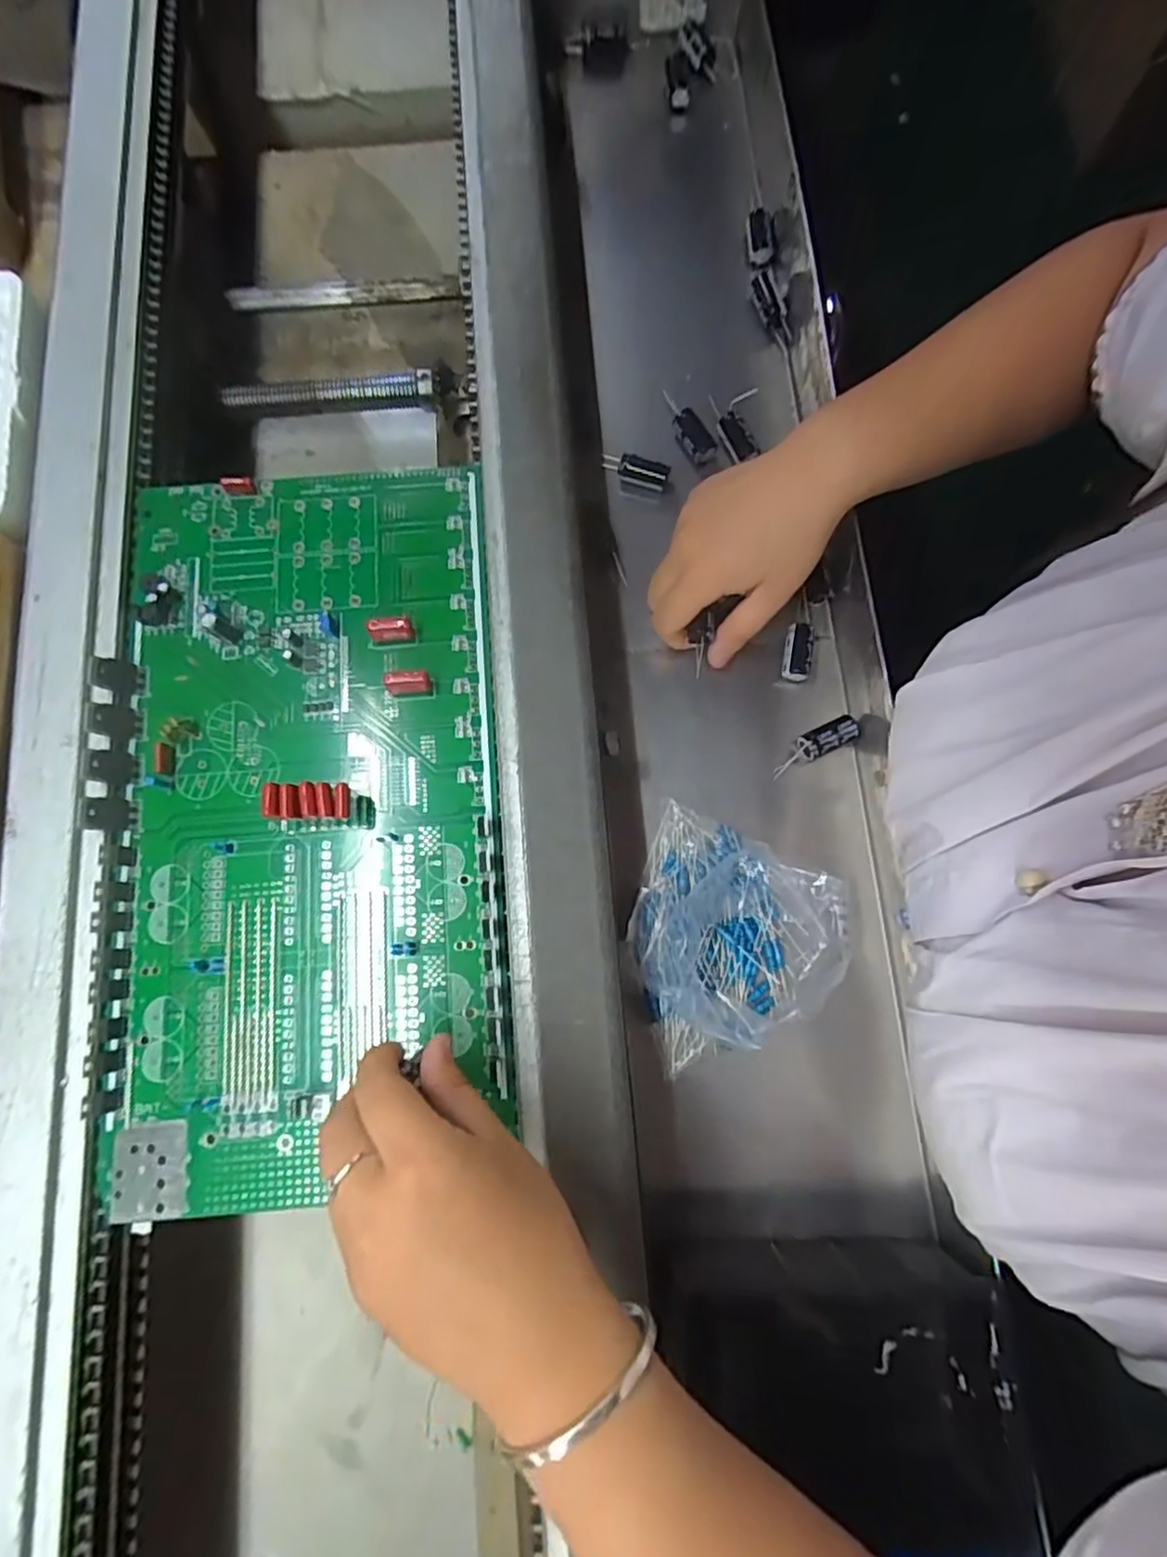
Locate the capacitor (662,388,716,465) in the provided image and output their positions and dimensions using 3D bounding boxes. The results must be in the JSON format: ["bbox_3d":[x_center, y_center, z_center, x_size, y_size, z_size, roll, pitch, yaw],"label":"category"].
[{"bbox_3d":[0.063,-0.222,0.419,0.015,0.011,0.054,-30,80,-5],"label":"capacitor"}]

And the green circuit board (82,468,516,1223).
[{"bbox_3d":[-0.137,0.010,0.324,0.182,0.020,0.350,-5,79,0],"label":"green circuit board"}]

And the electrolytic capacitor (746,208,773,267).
[{"bbox_3d":[0.116,-0.358,0.444,0.015,0.011,0.037,-4,79,0],"label":"electrolytic capacitor"}]

